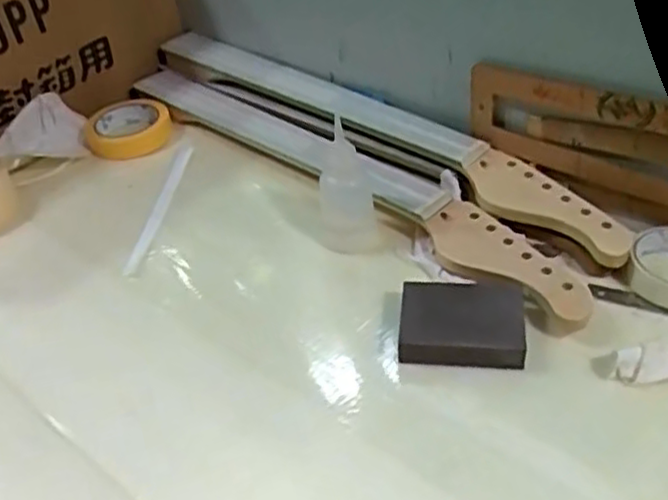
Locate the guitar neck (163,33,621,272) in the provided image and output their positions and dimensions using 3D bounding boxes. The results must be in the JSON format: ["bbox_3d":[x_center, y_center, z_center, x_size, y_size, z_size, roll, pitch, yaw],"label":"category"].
[{"bbox_3d":[0.028,-0.142,0.779,0.626,0.033,0.073,29,52,34],"label":"guitar neck"}]

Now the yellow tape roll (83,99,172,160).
[{"bbox_3d":[-0.252,-0.148,0.867,0.097,0.030,0.097,-4,41,3],"label":"yellow tape roll"}]

